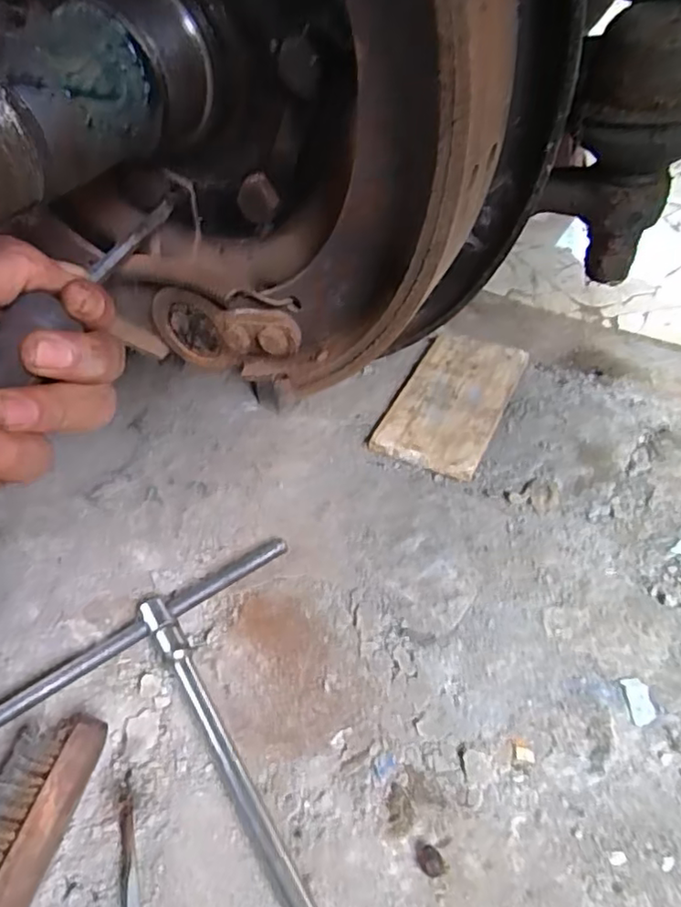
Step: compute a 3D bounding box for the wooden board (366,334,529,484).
[{"bbox_3d":[0.111,-0.055,0.623,0.104,0.022,0.179,20,49,19],"label":"wooden board"}]

